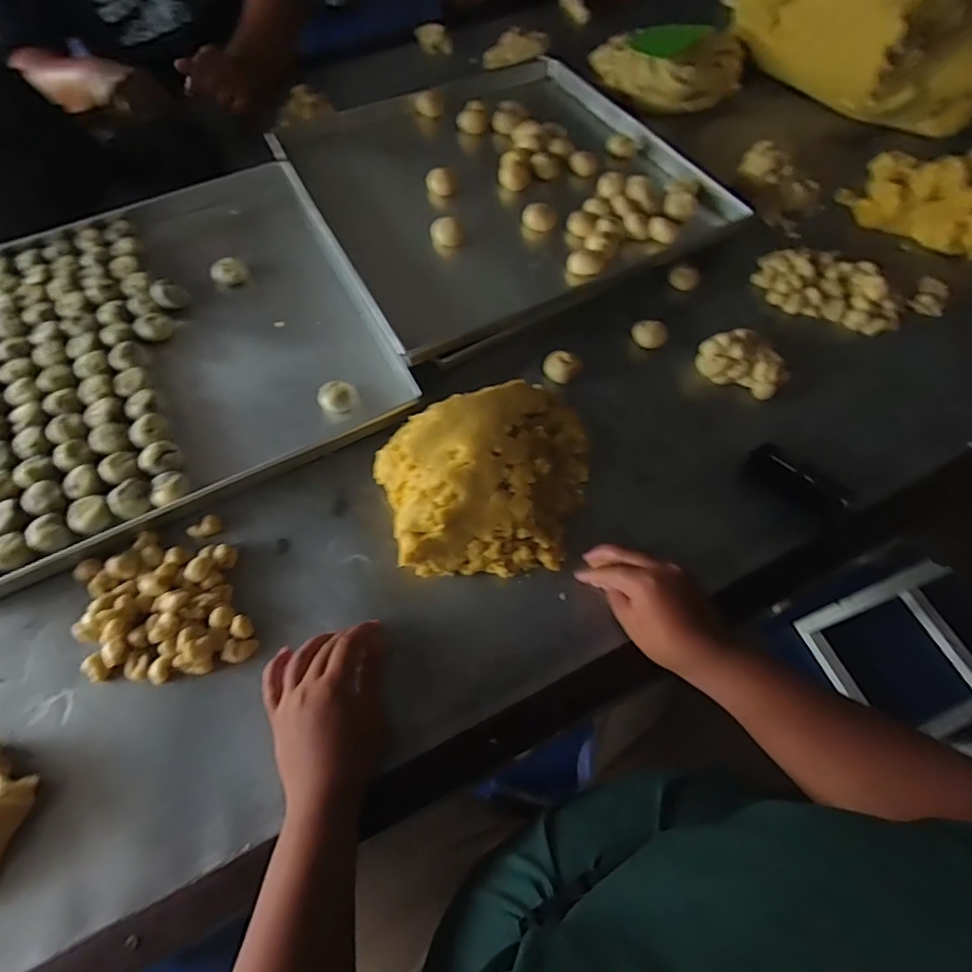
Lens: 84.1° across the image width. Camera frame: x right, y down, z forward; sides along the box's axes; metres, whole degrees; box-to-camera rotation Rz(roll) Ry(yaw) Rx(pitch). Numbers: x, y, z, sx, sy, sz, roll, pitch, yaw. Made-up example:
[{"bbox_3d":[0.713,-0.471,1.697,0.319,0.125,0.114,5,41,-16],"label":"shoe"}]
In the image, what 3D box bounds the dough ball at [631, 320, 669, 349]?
[{"bbox_3d":[0.206,-0.190,0.683,0.043,0.029,0.033,20,63,11],"label":"dough ball"}]

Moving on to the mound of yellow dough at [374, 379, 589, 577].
[{"bbox_3d":[0.000,-0.014,0.548,0.208,0.099,0.180,-6,62,-3],"label":"mound of yellow dough"}]

